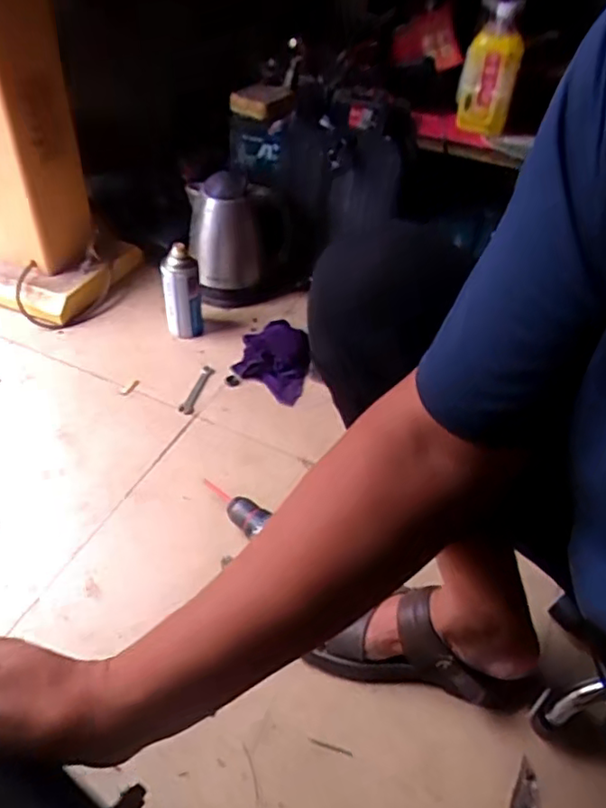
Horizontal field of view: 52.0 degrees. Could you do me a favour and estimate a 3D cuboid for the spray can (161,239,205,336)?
[{"bbox_3d":[-0.212,-0.197,1.094,0.062,0.162,0.054,-3,44,-7],"label":"spray can"}]

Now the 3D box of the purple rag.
[{"bbox_3d":[-0.049,-0.086,1.088,0.128,0.047,0.166,13,45,9],"label":"purple rag"}]

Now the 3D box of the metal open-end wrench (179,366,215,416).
[{"bbox_3d":[-0.179,-0.025,1.043,0.026,0.009,0.116,11,44,8],"label":"metal open-end wrench"}]

